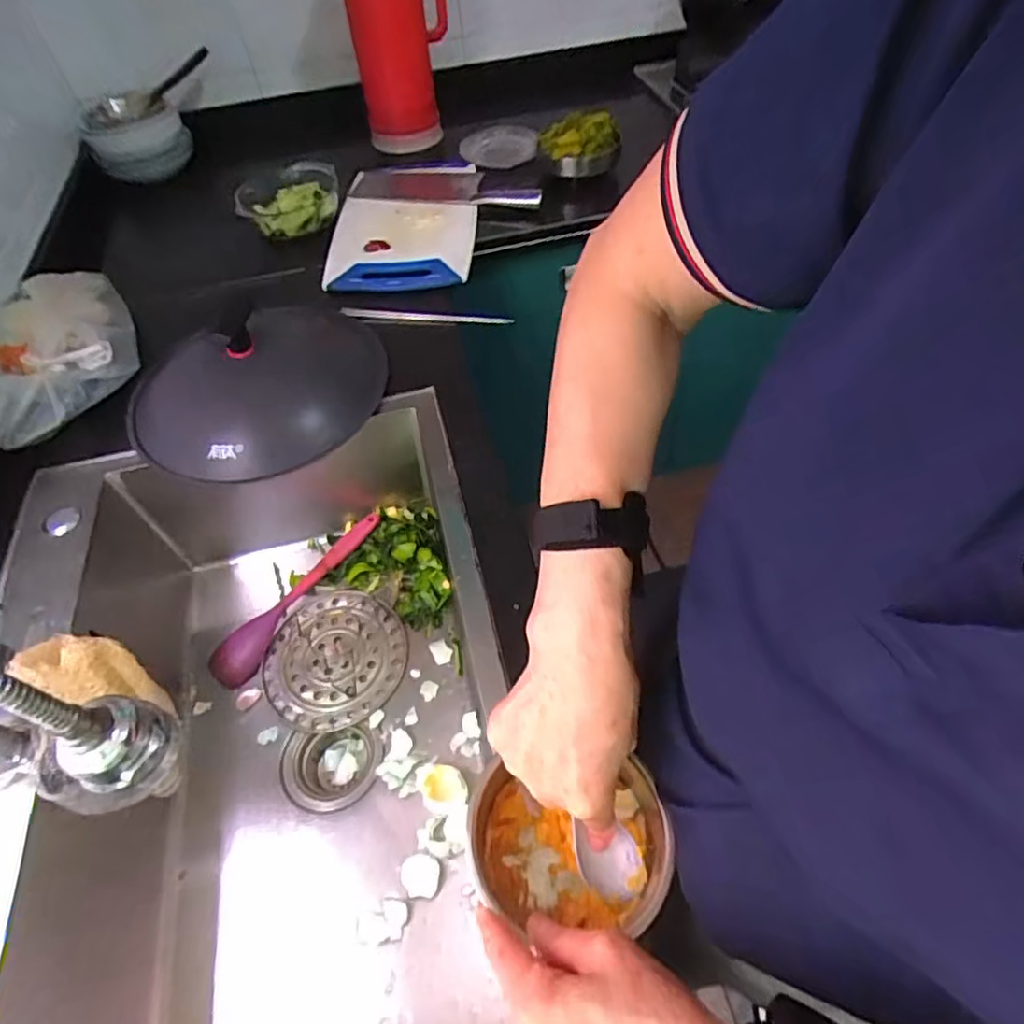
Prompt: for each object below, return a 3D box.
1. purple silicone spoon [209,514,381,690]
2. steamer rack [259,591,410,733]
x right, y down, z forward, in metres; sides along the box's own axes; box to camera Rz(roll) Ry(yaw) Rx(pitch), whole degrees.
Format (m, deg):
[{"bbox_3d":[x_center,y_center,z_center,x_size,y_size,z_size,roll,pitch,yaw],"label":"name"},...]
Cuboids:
[{"bbox_3d":[-0.270,0.098,0.752,0.056,0.037,0.263,27,60,22],"label":"purple silicone spoon"},{"bbox_3d":[-0.212,0.168,0.714,0.163,0.015,0.165,-2,53,3],"label":"steamer rack"}]

